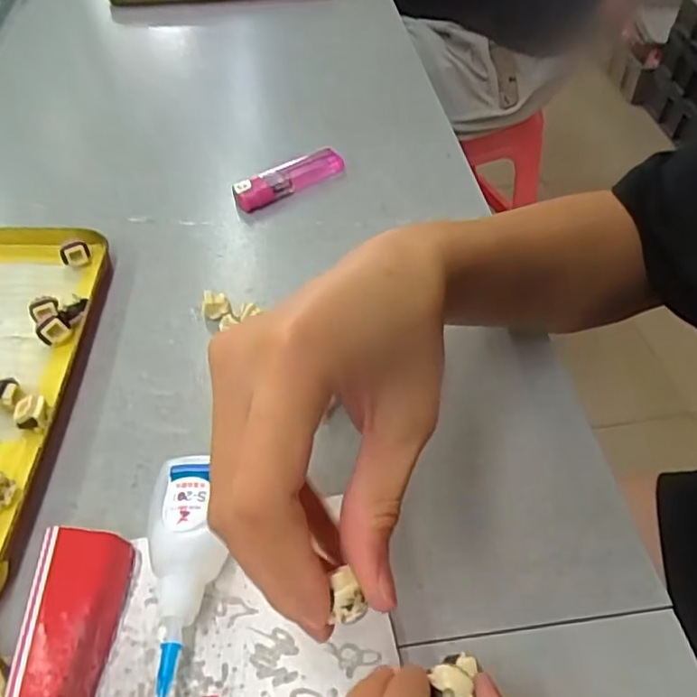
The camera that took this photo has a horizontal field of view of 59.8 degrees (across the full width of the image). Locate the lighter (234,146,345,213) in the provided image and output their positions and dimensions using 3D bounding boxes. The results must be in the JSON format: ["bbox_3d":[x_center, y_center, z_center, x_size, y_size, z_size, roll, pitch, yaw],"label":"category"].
[{"bbox_3d":[-0.040,-0.119,0.420,0.081,0.017,0.019,-31,55,-22],"label":"lighter"}]

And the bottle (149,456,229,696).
[{"bbox_3d":[-0.062,0.088,0.236,0.026,0.024,0.093,-10,50,-7],"label":"bottle"}]

